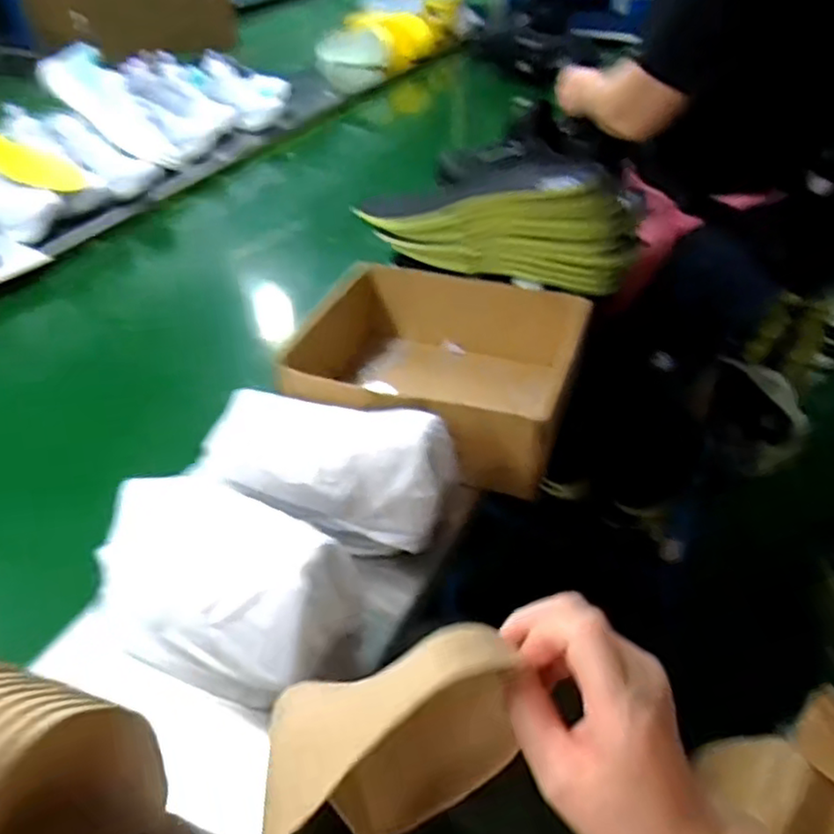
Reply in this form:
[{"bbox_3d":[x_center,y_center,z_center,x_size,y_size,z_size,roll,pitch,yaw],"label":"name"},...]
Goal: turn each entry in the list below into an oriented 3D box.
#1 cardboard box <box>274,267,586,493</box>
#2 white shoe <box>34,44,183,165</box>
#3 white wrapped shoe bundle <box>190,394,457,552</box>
[{"bbox_3d":[0.030,-0.047,0.723,0.257,0.113,0.242,13,43,17],"label":"cardboard box"},{"bbox_3d":[-0.513,-0.526,1.171,0.083,0.238,0.080,-36,36,20],"label":"white shoe"},{"bbox_3d":[-0.081,0.040,0.579,0.214,0.100,0.097,15,44,20],"label":"white wrapped shoe bundle"}]

